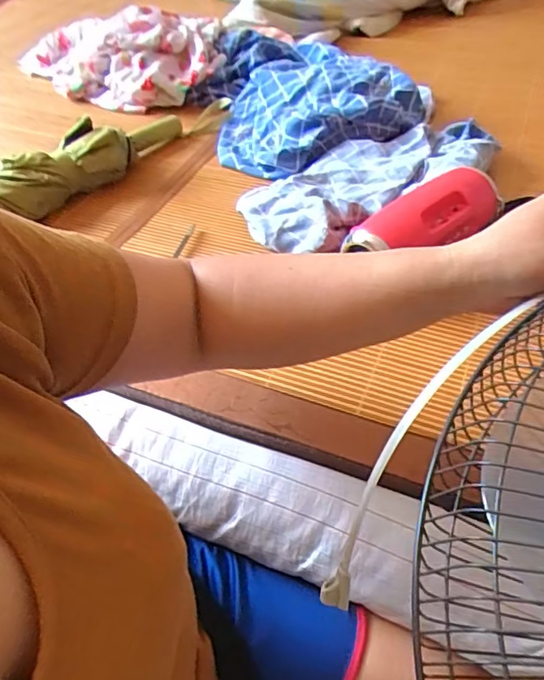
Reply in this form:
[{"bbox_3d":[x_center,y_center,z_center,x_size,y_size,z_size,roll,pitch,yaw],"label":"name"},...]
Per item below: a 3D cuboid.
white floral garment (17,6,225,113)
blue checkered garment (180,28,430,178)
[{"bbox_3d":[-0.300,-0.555,1.004,0.426,0.101,0.241,16,53,18],"label":"white floral garment"},{"bbox_3d":[0.028,-0.421,0.876,0.301,0.075,0.429,-17,50,-10],"label":"blue checkered garment"}]

